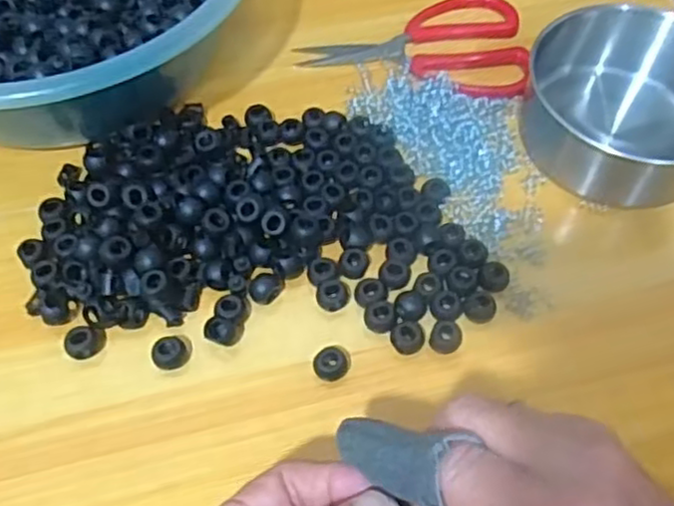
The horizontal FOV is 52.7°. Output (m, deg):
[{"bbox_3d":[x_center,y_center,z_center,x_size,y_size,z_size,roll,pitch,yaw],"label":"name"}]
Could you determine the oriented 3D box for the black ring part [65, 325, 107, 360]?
[{"bbox_3d":[-0.135,0.049,0.366,0.016,0.014,0.017,0,58,-1],"label":"black ring part"}]

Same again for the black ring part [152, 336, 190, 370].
[{"bbox_3d":[-0.089,0.053,0.364,0.019,0.013,0.016,-31,63,-18],"label":"black ring part"}]

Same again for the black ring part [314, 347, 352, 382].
[{"bbox_3d":[-0.002,0.058,0.360,0.020,0.012,0.015,-15,60,-10],"label":"black ring part"}]

